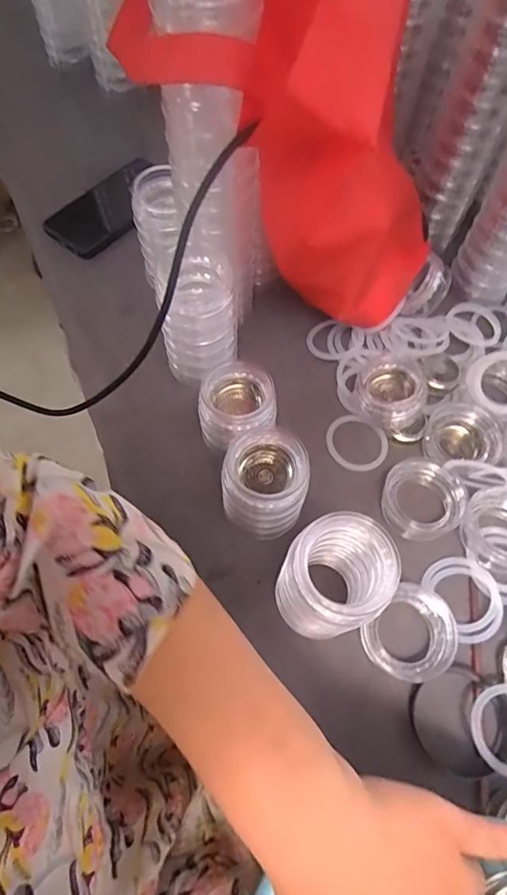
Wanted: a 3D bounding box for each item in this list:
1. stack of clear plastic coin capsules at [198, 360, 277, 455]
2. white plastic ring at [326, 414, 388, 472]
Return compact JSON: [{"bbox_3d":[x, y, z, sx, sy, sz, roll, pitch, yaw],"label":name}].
[{"bbox_3d":[-0.016,-0.031,0.444,0.065,0.063,0.071,-7,65,-6],"label":"stack of clear plastic coin capsules"},{"bbox_3d":[0.100,-0.004,0.472,0.051,0.006,0.059,-44,71,-7],"label":"white plastic ring"}]

